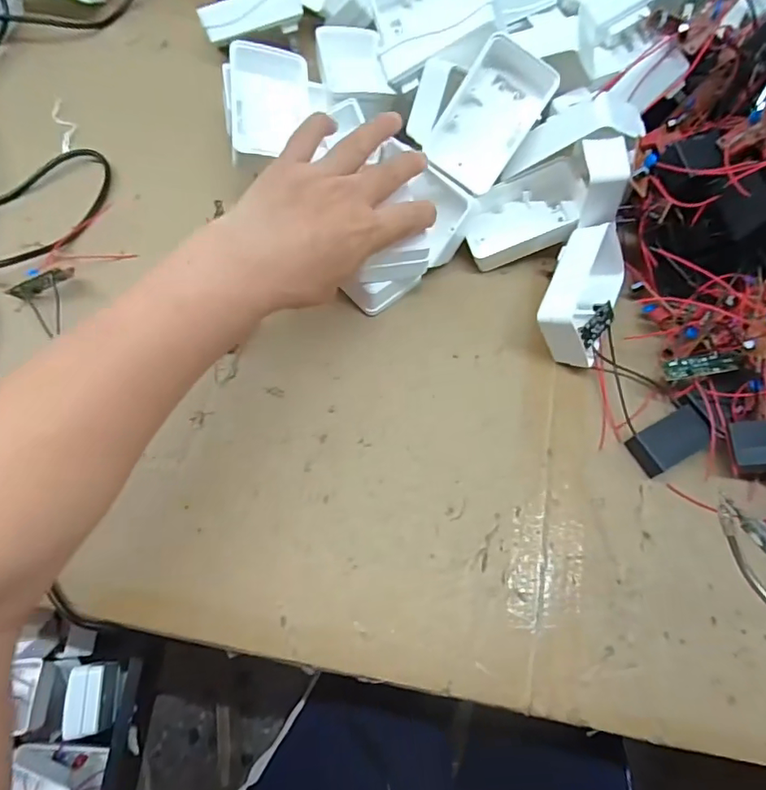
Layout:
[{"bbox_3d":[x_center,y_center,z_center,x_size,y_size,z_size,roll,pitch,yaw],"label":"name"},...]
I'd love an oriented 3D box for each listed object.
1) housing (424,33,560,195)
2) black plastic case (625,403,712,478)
[{"bbox_3d":[0.075,-0.195,0.358,0.059,0.028,0.091,39,110,10],"label":"housing"},{"bbox_3d":[0.190,0.030,0.335,0.046,0.022,0.028,-27,71,-13],"label":"black plastic case"}]

